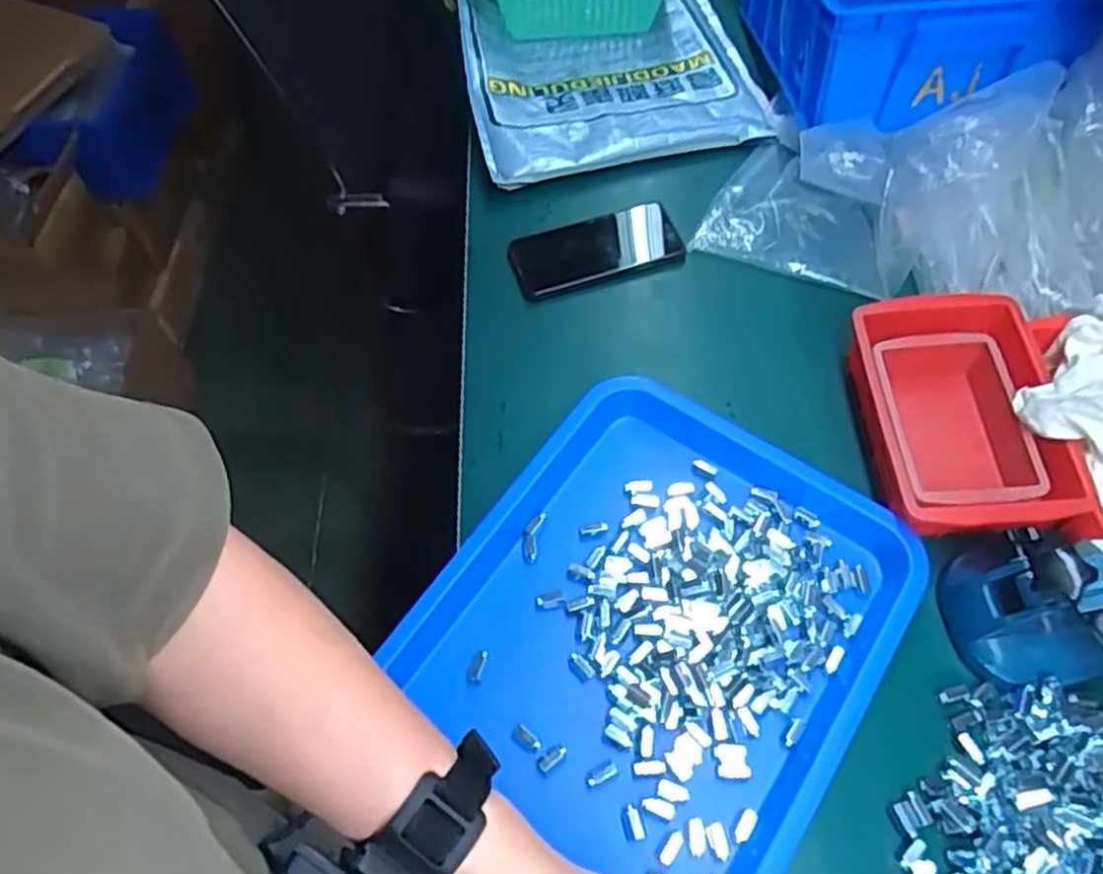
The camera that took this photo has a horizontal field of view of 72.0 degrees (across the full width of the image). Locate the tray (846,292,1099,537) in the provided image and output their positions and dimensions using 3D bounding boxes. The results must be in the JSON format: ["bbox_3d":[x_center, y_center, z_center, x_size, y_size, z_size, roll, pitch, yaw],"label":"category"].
[{"bbox_3d":[0.337,-0.018,0.622,0.143,0.055,0.205,-2,61,3],"label":"tray"}]

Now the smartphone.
[{"bbox_3d":[0.044,-0.194,0.769,0.171,0.013,0.084,-17,61,-7],"label":"smartphone"}]

